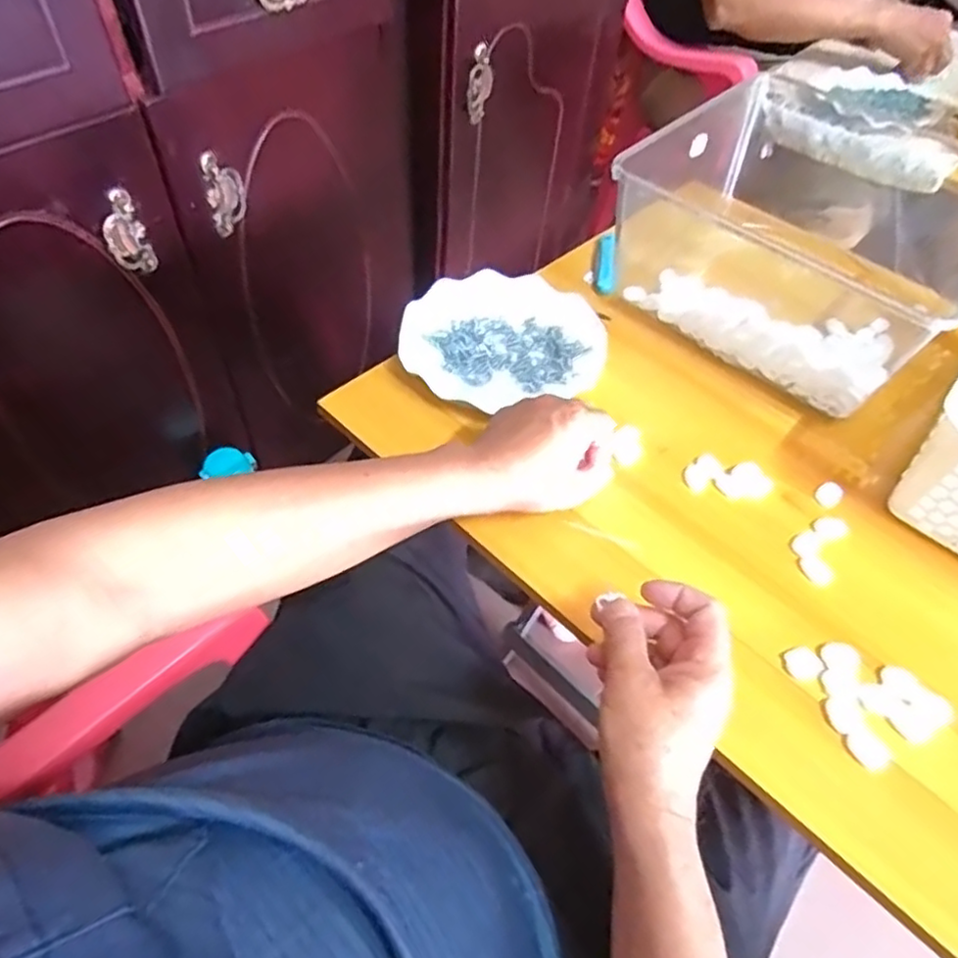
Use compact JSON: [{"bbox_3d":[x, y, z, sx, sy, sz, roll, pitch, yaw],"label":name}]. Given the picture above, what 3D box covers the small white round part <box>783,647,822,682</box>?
[{"bbox_3d":[0.222,0.126,0.457,0.026,0.004,0.022,-17,56,-18],"label":"small white round part"}]

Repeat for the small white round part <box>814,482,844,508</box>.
[{"bbox_3d":[0.285,0.012,0.546,0.018,0.010,0.018,2,52,-3],"label":"small white round part"}]

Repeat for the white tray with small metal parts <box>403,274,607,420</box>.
[{"bbox_3d":[0.024,-0.133,0.628,0.181,0.024,0.163,8,52,1],"label":"white tray with small metal parts"}]

